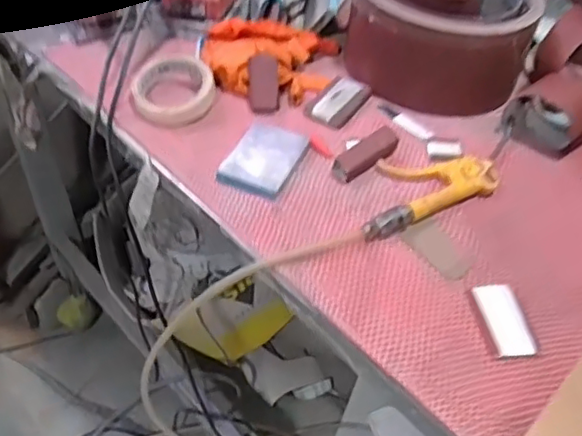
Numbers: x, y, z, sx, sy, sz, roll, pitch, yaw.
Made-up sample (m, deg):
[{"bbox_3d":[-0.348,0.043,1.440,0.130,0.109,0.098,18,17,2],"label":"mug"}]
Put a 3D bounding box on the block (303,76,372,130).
[{"bbox_3d":[0.057,-0.141,0.735,0.049,0.015,0.085,29,51,22],"label":"block"}]

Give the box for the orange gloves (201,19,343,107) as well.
[{"bbox_3d":[-0.021,-0.195,0.760,0.167,0.049,0.120,-10,48,-13],"label":"orange gloves"}]

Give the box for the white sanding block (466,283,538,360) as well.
[{"bbox_3d":[0.186,0.089,0.538,0.039,0.012,0.071,-3,47,-7],"label":"white sanding block"}]

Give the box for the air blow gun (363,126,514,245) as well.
[{"bbox_3d":[0.164,-0.046,0.655,0.236,0.026,0.082,-22,52,-23],"label":"air blow gun"}]

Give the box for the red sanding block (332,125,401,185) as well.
[{"bbox_3d":[0.081,-0.068,0.658,0.081,0.020,0.030,-35,58,-15],"label":"red sanding block"}]

